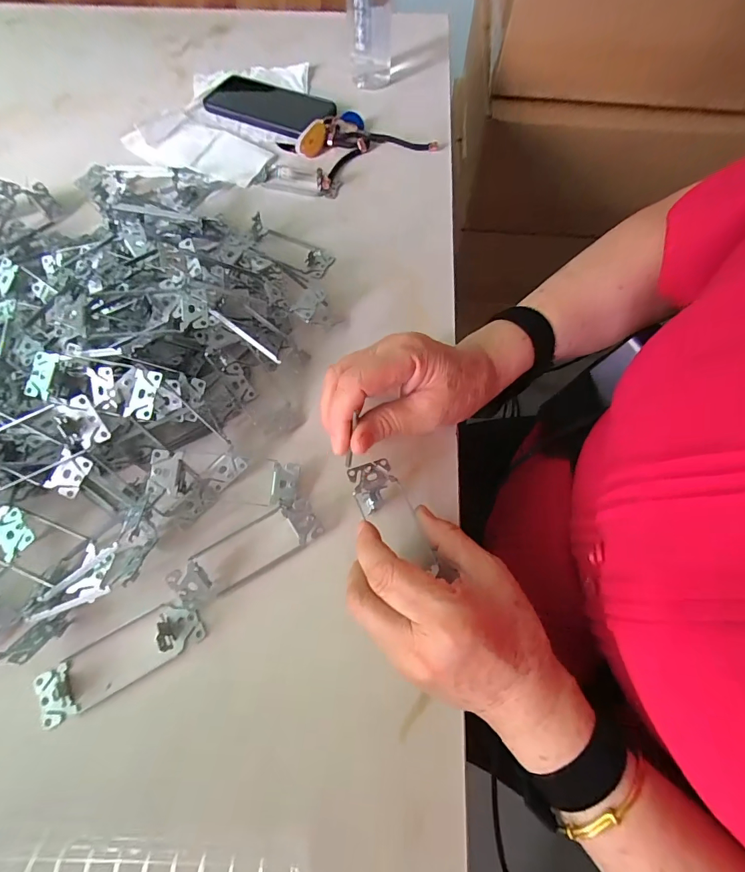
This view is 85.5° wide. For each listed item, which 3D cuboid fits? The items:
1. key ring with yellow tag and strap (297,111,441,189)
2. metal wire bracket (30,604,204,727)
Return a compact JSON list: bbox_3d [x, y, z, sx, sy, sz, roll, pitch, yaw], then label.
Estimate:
[{"bbox_3d":[-0.012,-0.359,0.492,0.150,0.027,0.096,-26,68,-12],"label":"key ring with yellow tag and strap"},{"bbox_3d":[-0.165,0.142,0.260,0.103,0.024,0.037,-28,68,-12],"label":"metal wire bracket"}]

